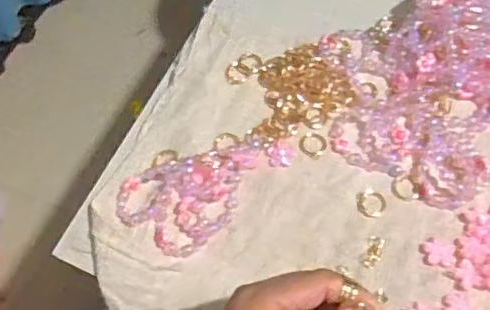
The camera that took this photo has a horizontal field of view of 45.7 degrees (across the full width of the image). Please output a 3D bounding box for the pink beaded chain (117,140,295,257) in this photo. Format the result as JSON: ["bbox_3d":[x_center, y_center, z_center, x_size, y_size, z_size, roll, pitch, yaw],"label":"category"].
[{"bbox_3d":[-0.027,0.031,0.470,0.146,0.017,0.073,-18,64,-7],"label":"pink beaded chain"}]

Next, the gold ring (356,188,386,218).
[{"bbox_3d":[0.103,0.039,0.477,0.024,0.004,0.023,-1,63,1],"label":"gold ring"}]

